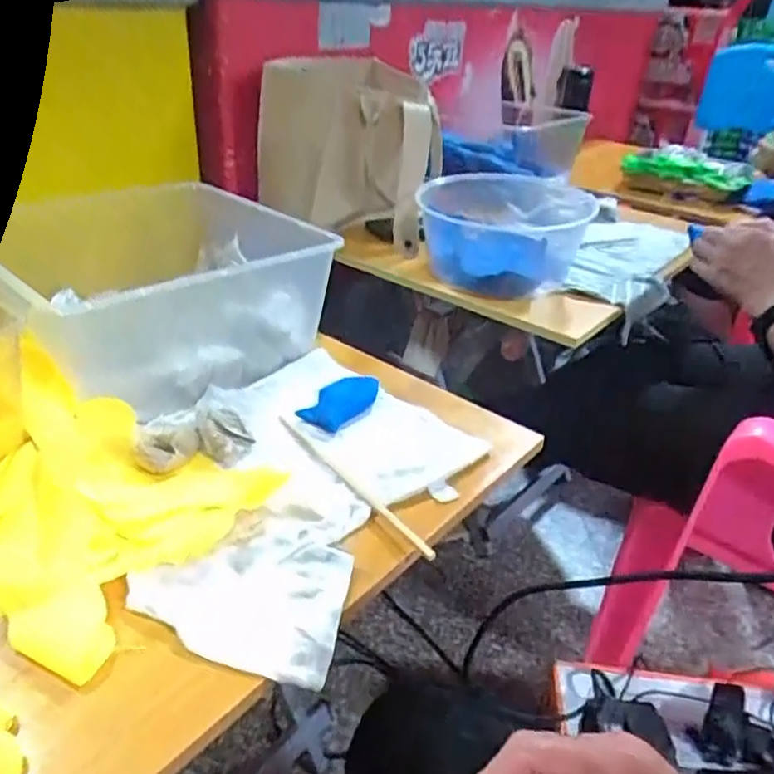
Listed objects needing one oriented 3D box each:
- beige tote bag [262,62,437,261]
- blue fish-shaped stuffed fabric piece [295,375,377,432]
[{"bbox_3d":[-0.051,-0.356,0.970,0.264,0.226,0.145,19,34,22],"label":"beige tote bag"},{"bbox_3d":[-0.040,0.012,0.651,0.054,0.016,0.090,23,36,28],"label":"blue fish-shaped stuffed fabric piece"}]

